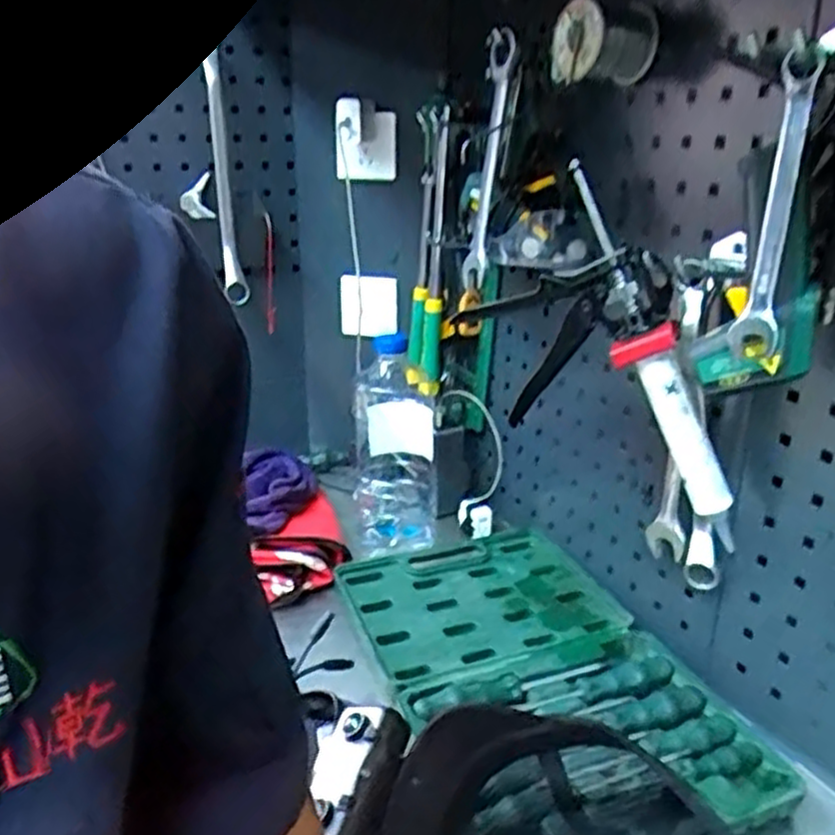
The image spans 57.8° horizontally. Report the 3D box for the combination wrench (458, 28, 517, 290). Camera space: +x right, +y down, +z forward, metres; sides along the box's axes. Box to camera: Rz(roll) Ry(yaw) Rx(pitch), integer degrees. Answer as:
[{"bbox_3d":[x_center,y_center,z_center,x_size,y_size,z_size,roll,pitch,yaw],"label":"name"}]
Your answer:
[{"bbox_3d":[0.069,-0.253,0.764,0.014,0.245,0.044,-4,23,-26],"label":"combination wrench"}]

